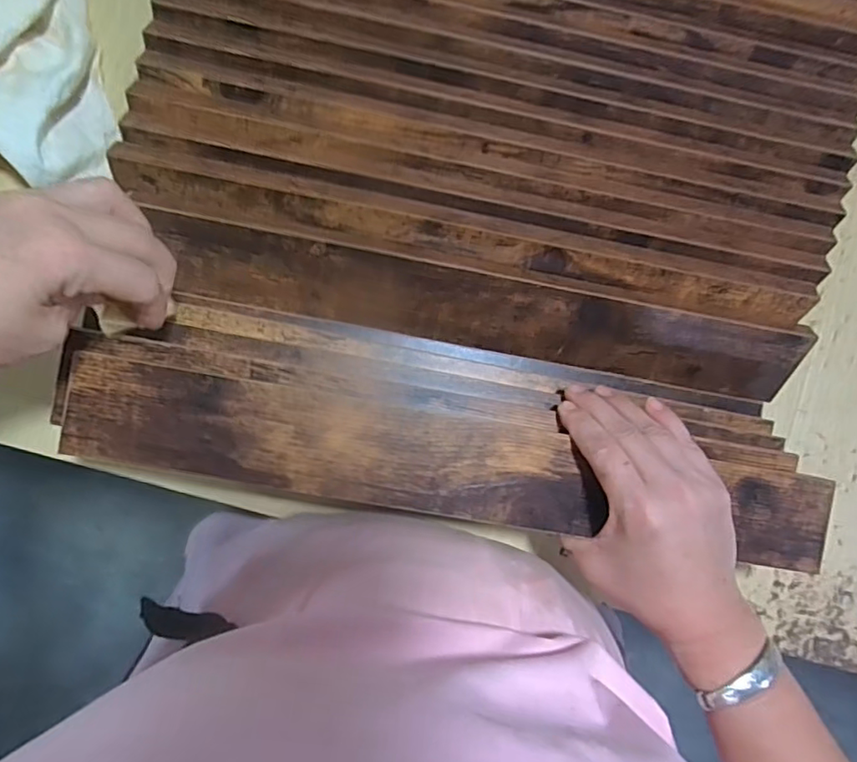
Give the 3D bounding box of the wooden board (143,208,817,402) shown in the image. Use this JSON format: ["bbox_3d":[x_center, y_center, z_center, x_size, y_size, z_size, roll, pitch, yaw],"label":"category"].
[{"bbox_3d":[0.044,-0.046,0.391,0.429,0.005,0.060,11,128,-4],"label":"wooden board"}]

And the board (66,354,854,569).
[{"bbox_3d":[0.021,0.052,0.344,0.455,0.007,0.061,10,90,-4],"label":"board"}]

